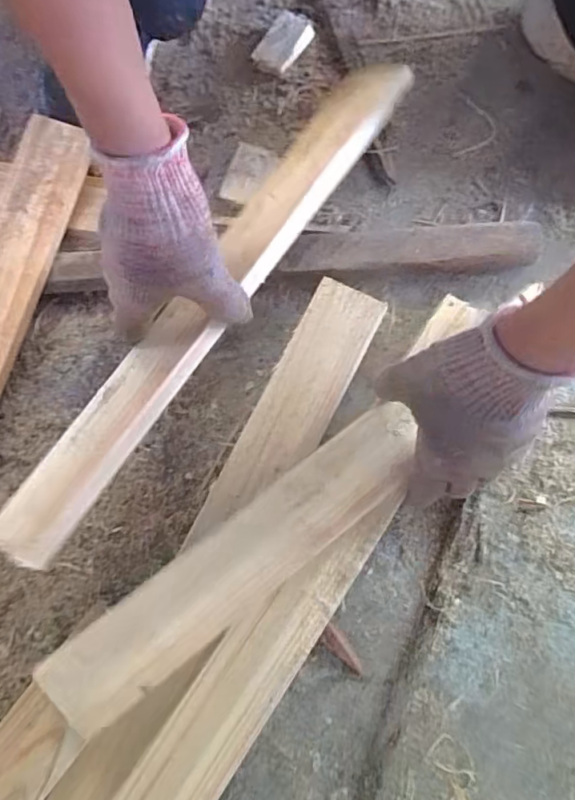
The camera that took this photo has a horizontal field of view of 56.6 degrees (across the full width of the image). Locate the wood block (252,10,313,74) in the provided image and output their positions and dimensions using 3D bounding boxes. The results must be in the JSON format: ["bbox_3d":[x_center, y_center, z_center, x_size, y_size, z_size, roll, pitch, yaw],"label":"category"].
[{"bbox_3d":[-0.003,-0.378,0.566,0.043,0.009,0.071,31,80,8],"label":"wood block"}]

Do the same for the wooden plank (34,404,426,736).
[{"bbox_3d":[-0.029,0.120,0.400,0.314,0.013,0.071,-36,96,-10],"label":"wooden plank"}]

